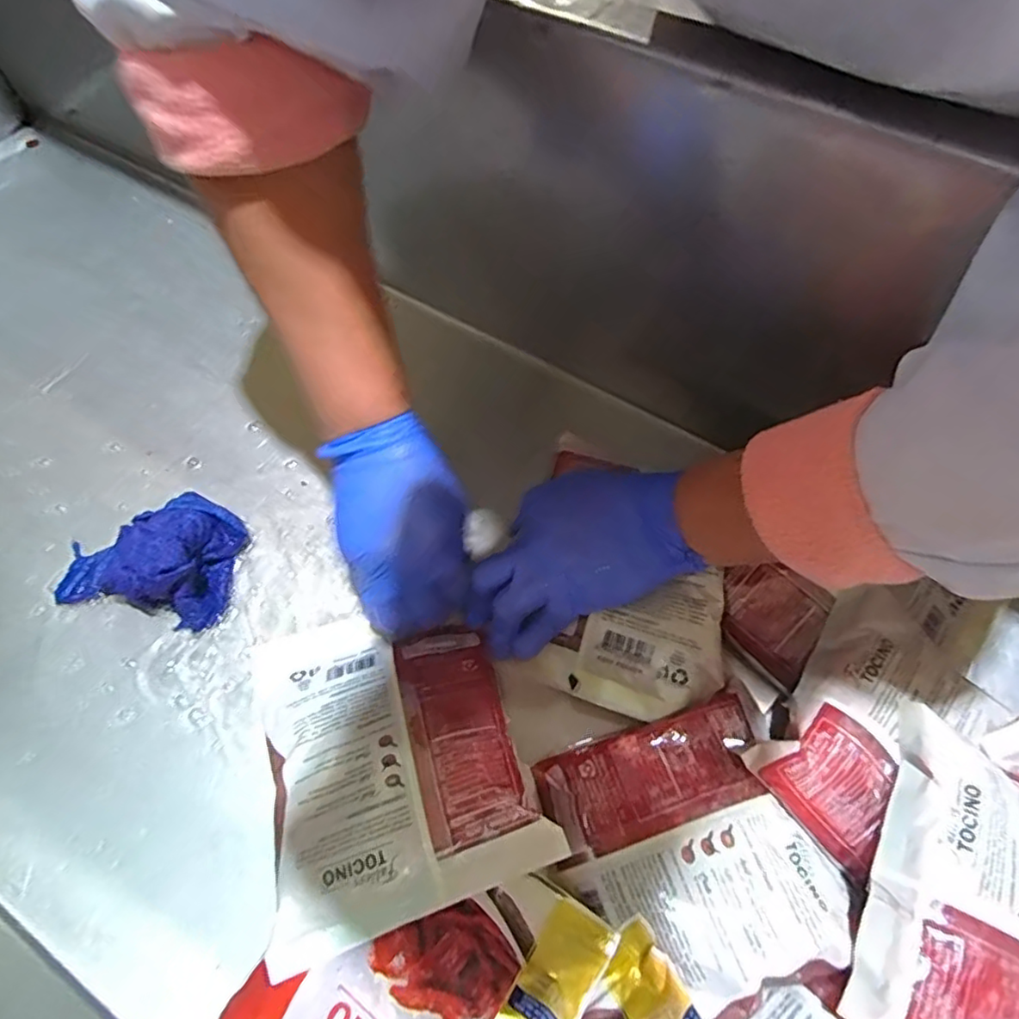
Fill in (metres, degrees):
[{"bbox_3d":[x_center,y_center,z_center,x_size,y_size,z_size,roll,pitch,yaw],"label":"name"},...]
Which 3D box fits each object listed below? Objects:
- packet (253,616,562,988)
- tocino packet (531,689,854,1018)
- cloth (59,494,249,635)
[{"bbox_3d":[-0.069,0.129,0.335,0.137,0.020,0.170,-18,51,-7],"label":"packet"},{"bbox_3d":[0.091,0.169,0.304,0.121,0.018,0.127,-20,64,-10],"label":"tocino packet"},{"bbox_3d":[-0.240,0.023,0.390,0.113,0.047,0.083,11,63,6],"label":"cloth"}]

